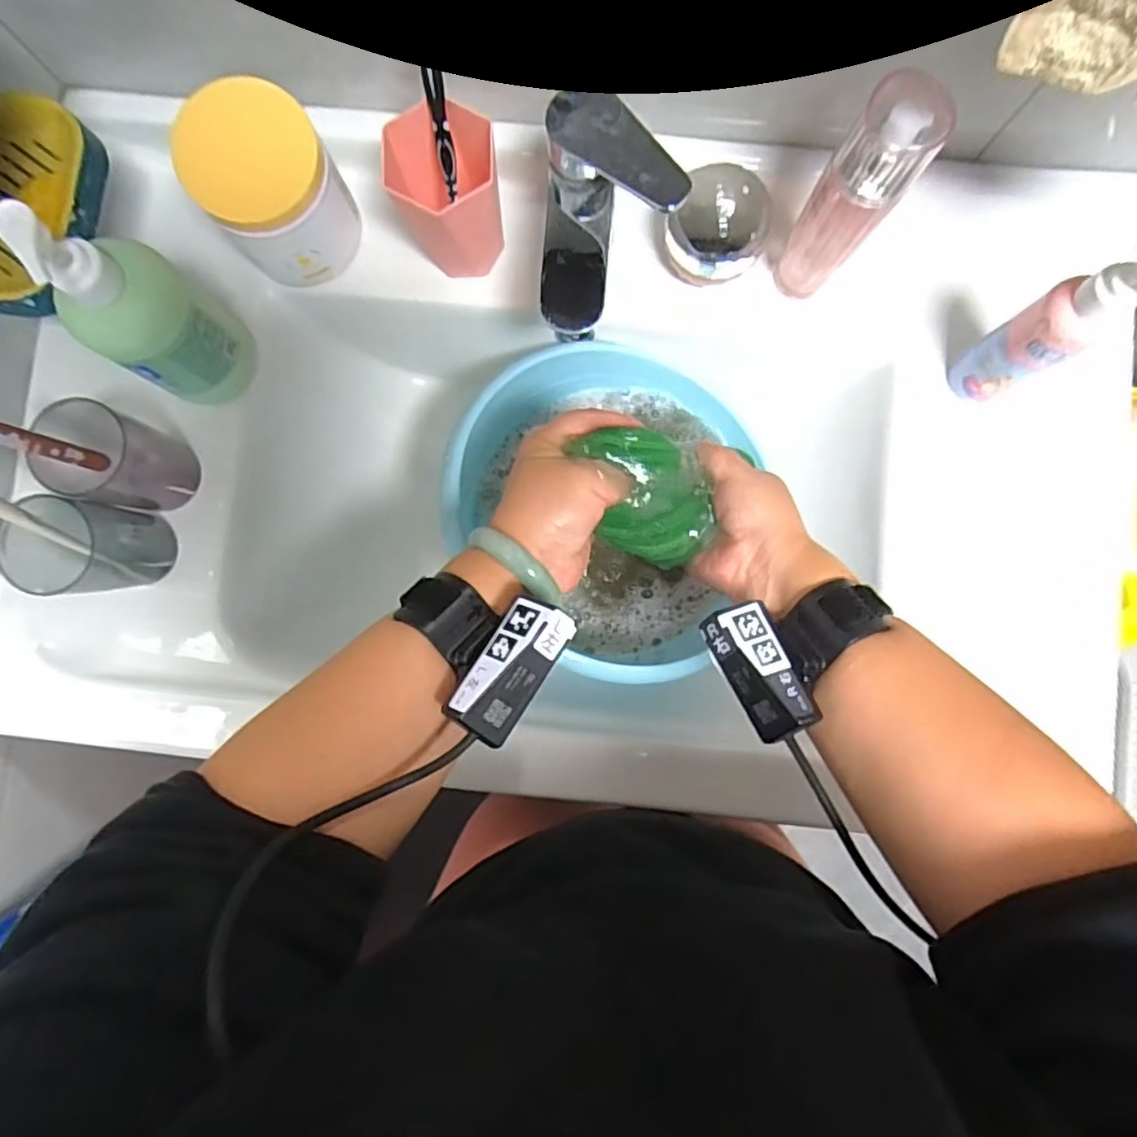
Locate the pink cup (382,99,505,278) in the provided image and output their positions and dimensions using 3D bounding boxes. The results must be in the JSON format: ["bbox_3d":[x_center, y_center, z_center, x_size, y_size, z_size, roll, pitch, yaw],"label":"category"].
[{"bbox_3d":[-0.082,-0.252,0.440,0.061,0.094,0.066,0,86,1],"label":"pink cup"}]

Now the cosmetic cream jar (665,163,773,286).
[{"bbox_3d":[0.105,-0.241,0.454,0.065,0.039,0.067,0,86,1],"label":"cosmetic cream jar"}]

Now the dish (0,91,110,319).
[{"bbox_3d":[-0.335,-0.224,0.398,0.075,0.035,0.125,12,87,2],"label":"dish"}]

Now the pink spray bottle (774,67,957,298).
[{"bbox_3d":[0.168,-0.218,0.395,0.046,0.158,0.039,41,88,3],"label":"pink spray bottle"}]

